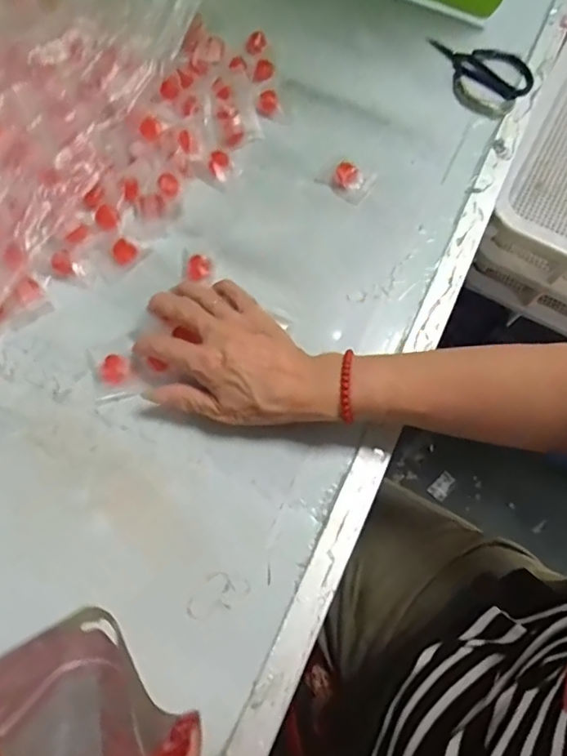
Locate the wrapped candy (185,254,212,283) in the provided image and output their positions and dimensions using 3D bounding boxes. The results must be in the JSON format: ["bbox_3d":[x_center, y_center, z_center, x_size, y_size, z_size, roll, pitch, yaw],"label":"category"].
[{"bbox_3d":[-0.072,-0.093,0.451,0.022,0.010,0.027,-3,69,-3],"label":"wrapped candy"}]

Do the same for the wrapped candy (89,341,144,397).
[{"bbox_3d":[-0.132,-0.006,0.417,0.035,0.015,0.038,-14,70,-7],"label":"wrapped candy"}]

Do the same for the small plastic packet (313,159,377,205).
[{"bbox_3d":[0.060,-0.183,0.487,0.045,0.013,0.033,38,73,12],"label":"small plastic packet"}]

